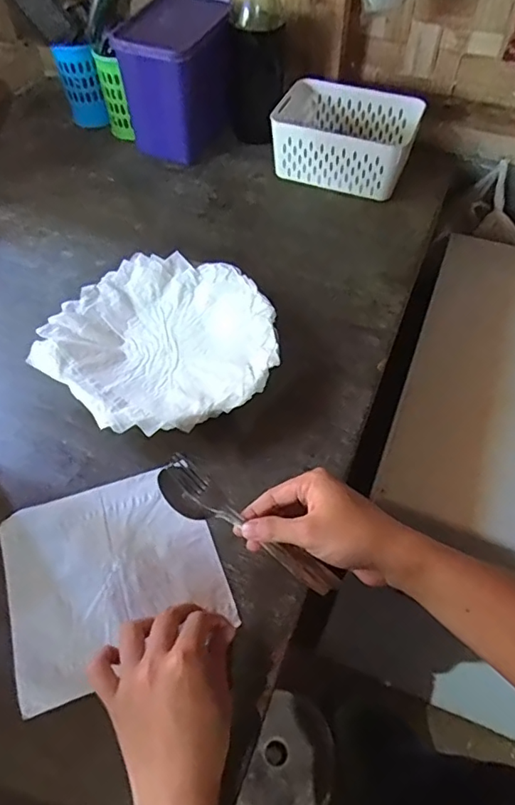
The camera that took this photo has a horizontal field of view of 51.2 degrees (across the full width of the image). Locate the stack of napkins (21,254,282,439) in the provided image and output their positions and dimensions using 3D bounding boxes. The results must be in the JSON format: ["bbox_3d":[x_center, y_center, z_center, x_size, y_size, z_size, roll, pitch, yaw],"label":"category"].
[{"bbox_3d":[-0.101,-0.069,0.611,0.240,0.046,0.242,37,62,23],"label":"stack of napkins"}]

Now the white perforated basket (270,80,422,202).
[{"bbox_3d":[0.129,-0.409,0.835,0.206,0.093,0.154,18,56,12],"label":"white perforated basket"}]

